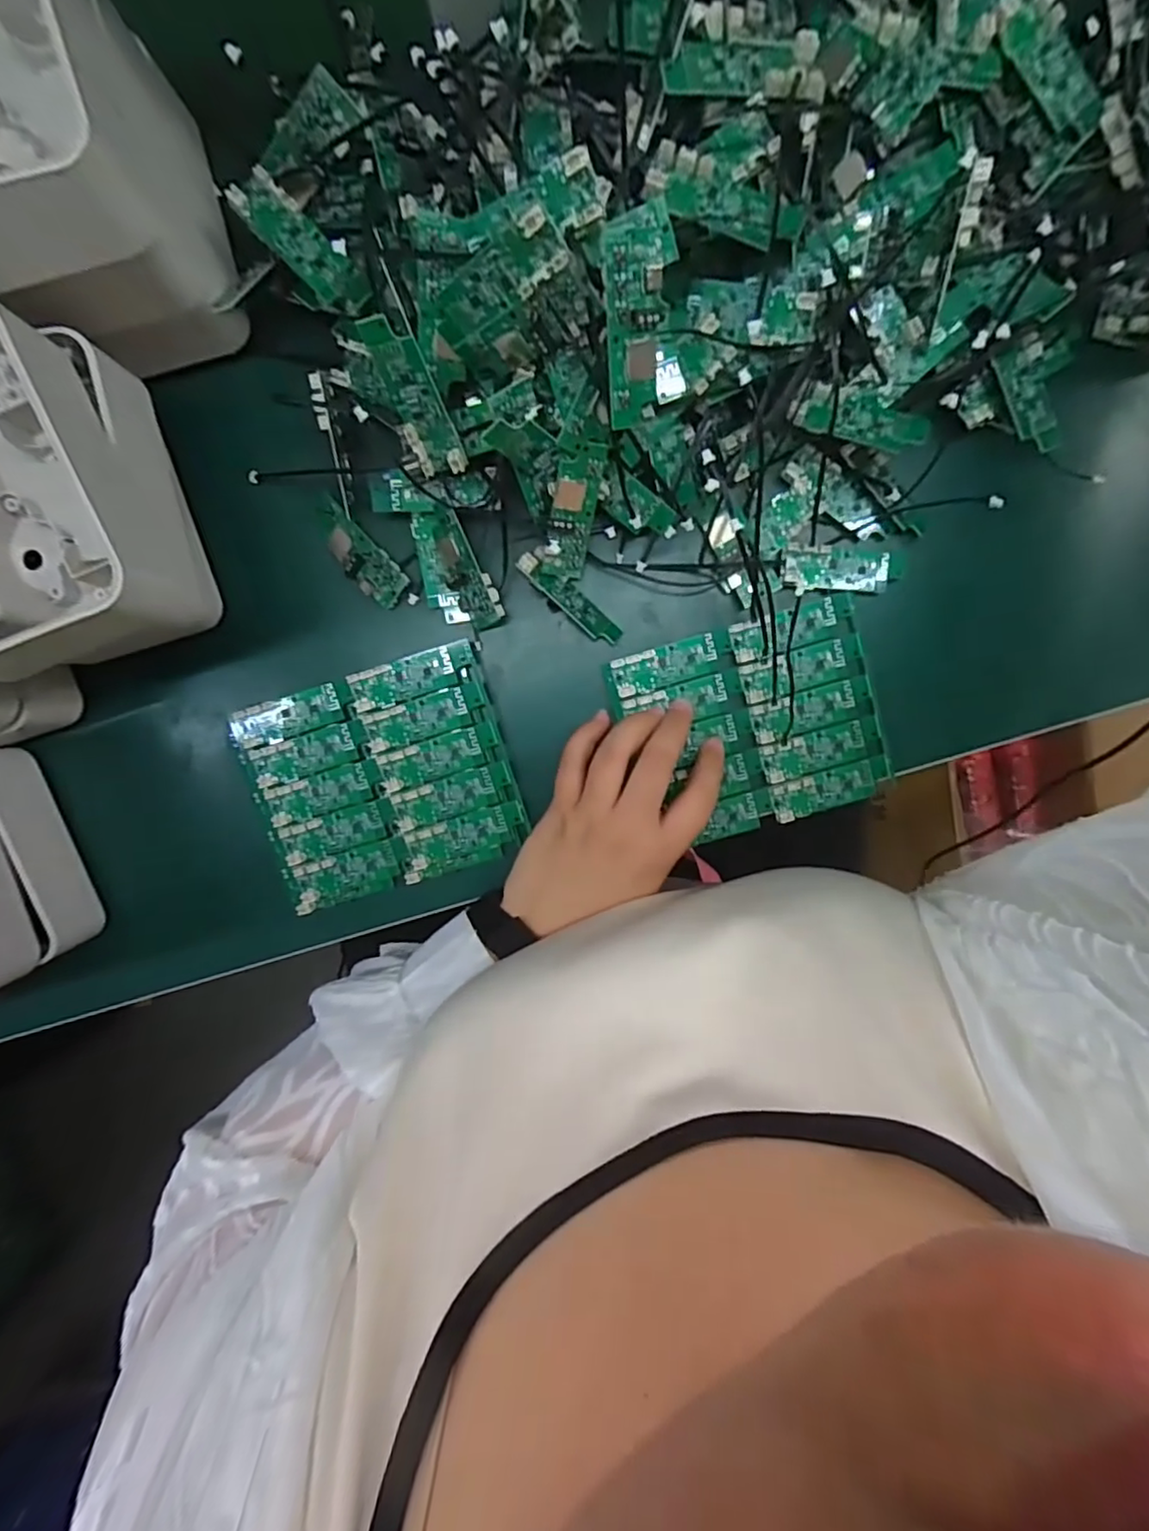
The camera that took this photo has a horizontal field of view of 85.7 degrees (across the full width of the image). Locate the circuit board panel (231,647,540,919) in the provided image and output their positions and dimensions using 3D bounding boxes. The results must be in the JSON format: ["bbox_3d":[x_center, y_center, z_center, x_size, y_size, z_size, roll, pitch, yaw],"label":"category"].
[{"bbox_3d":[-0.111,0.010,0.364,0.145,0.011,0.126,-17,98,3],"label":"circuit board panel"}]

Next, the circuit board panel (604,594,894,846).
[{"bbox_3d":[0.105,-0.023,0.361,0.143,0.009,0.118,-15,96,4],"label":"circuit board panel"}]

